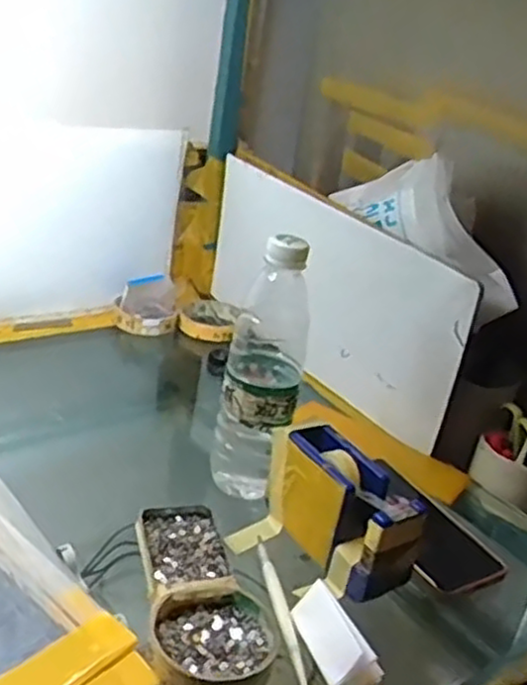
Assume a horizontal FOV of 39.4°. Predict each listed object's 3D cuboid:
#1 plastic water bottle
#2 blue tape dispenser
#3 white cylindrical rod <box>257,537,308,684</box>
[{"bbox_3d":[-0.001,0.023,0.610,0.059,0.227,0.067,8,26,1],"label":"plastic water bottle"},{"bbox_3d":[0.060,0.129,0.567,0.048,0.082,0.128,-11,31,-34],"label":"blue tape dispenser"},{"bbox_3d":[0.011,0.184,0.516,0.009,0.011,0.141,0,27,-16],"label":"white cylindrical rod"}]

